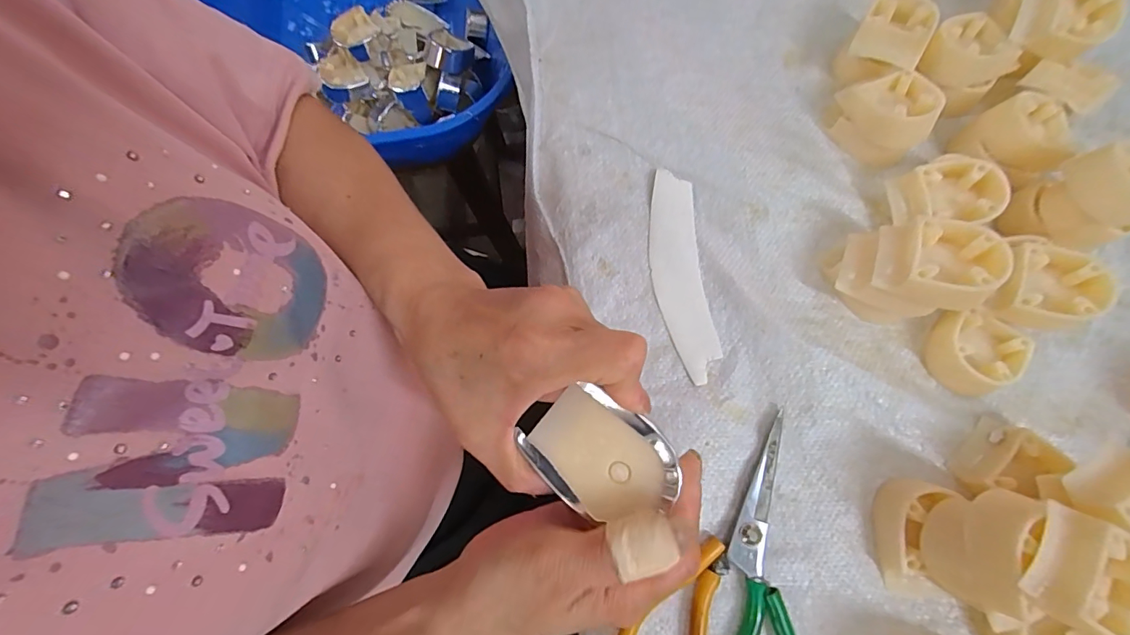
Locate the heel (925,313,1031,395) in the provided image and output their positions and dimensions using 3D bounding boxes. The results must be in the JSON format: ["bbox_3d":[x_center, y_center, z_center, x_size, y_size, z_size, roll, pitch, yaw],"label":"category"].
[{"bbox_3d":[0.262,0.024,0.300,0.052,0.022,0.047,19,75,6],"label":"heel"}]

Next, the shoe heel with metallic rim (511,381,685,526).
[{"bbox_3d":[0.017,0.060,0.210,0.059,0.017,0.048,42,98,14],"label":"shoe heel with metallic rim"}]

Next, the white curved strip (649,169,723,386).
[{"bbox_3d":[0.079,-0.032,0.329,0.036,0.005,0.150,-6,74,-1],"label":"white curved strip"}]

